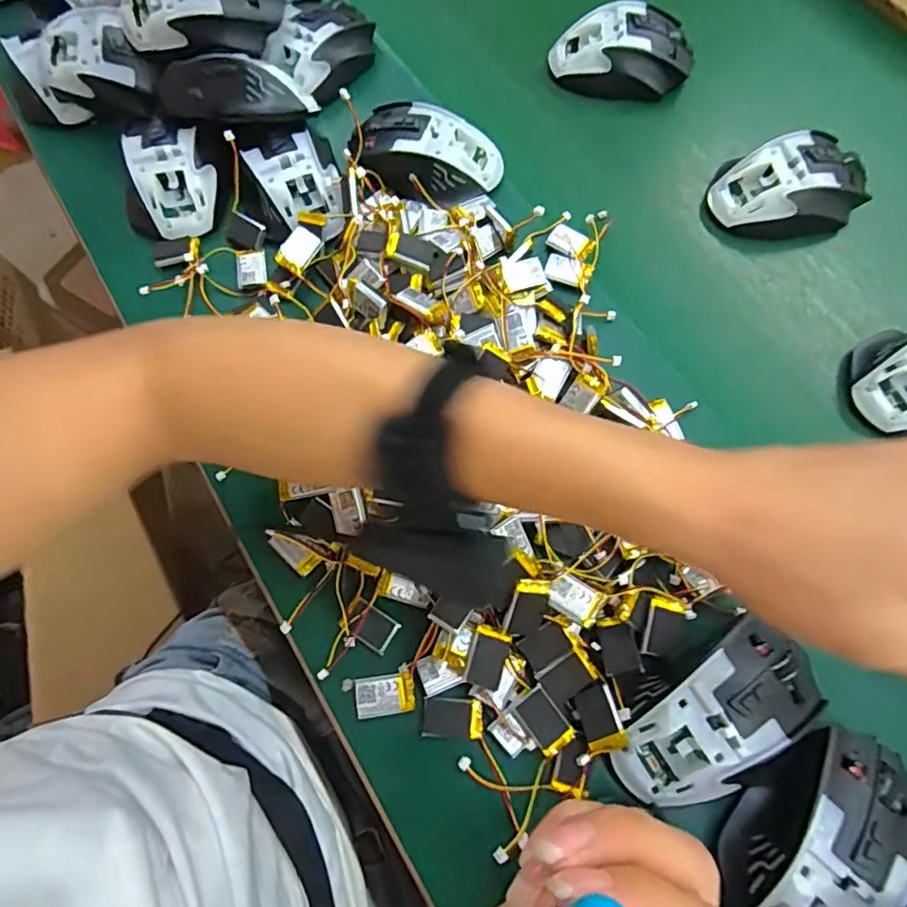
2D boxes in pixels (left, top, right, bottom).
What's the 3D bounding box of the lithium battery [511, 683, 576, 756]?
[{"bbox_3d":[0.048,0.142,0.301,0.020,0.009,0.030,-34,74,-11],"label":"lithium battery"}]

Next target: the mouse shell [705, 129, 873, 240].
[{"bbox_3d":[0.253,-0.198,0.421,0.105,0.039,0.065,-17,71,-5],"label":"mouse shell"}]

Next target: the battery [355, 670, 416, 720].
[{"bbox_3d":[-0.038,0.133,0.312,0.032,0.005,0.020,-9,71,-3],"label":"battery"}]

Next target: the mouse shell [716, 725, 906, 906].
[{"bbox_3d":[0.182,0.192,0.272,0.116,0.034,0.071,-41,75,-13],"label":"mouse shell"}]

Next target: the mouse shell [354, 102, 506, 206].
[{"bbox_3d":[-0.018,-0.223,0.419,0.103,0.032,0.060,14,71,5],"label":"mouse shell"}]

